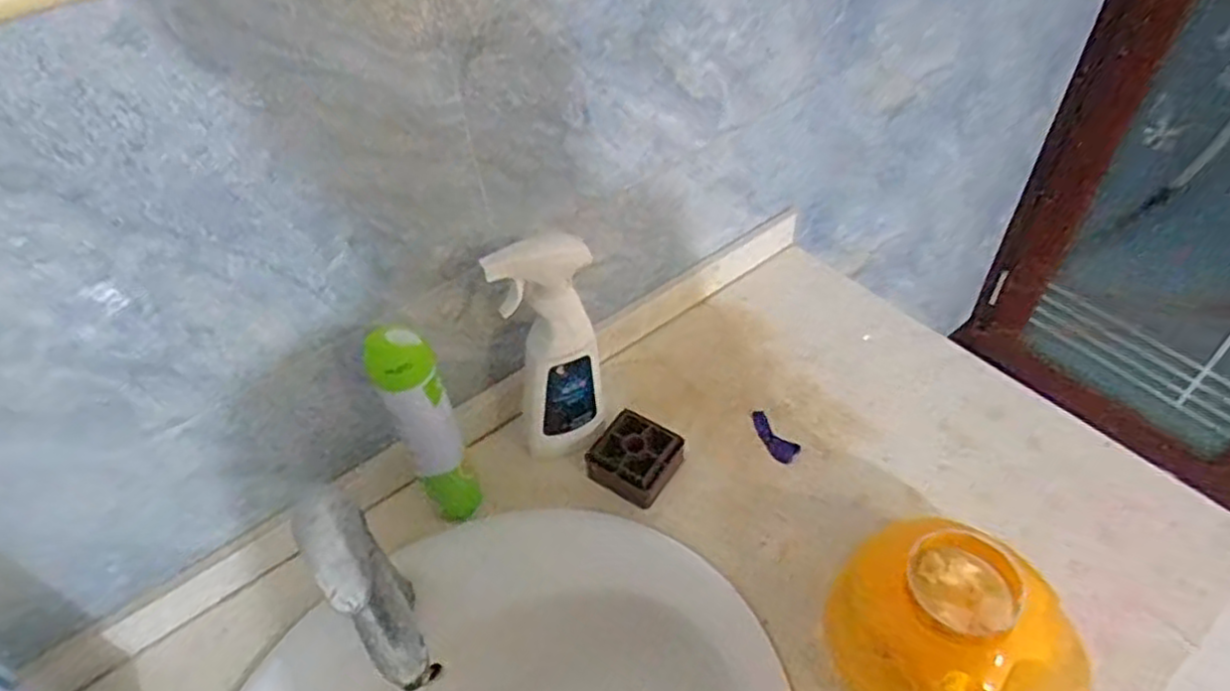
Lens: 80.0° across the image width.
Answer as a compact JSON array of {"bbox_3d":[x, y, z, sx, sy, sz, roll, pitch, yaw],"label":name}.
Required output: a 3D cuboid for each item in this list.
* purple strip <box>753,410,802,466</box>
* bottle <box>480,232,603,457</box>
[{"bbox_3d":[0.166,0.096,0.776,0.028,0.004,0.068,-28,52,-20],"label":"purple strip"},{"bbox_3d":[-0.059,0.009,0.704,0.094,0.262,0.049,-14,48,-8],"label":"bottle"}]

